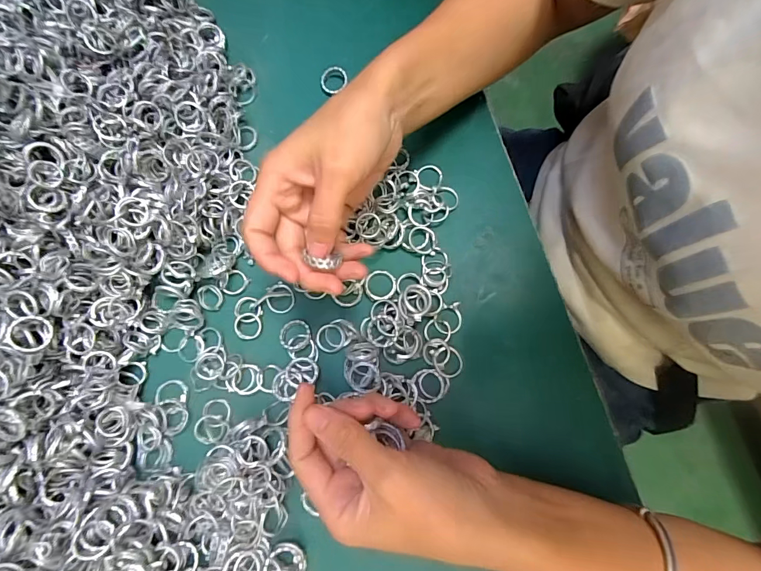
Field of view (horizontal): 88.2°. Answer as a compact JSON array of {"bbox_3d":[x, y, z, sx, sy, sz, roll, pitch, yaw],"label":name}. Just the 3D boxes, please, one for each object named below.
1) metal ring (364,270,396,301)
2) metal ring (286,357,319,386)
[{"bbox_3d":[0.000,-0.001,0.302,0.024,0.005,0.025,0,75,1],"label":"metal ring"},{"bbox_3d":[-0.057,0.062,0.286,0.024,0.006,0.019,-2,75,0],"label":"metal ring"}]

